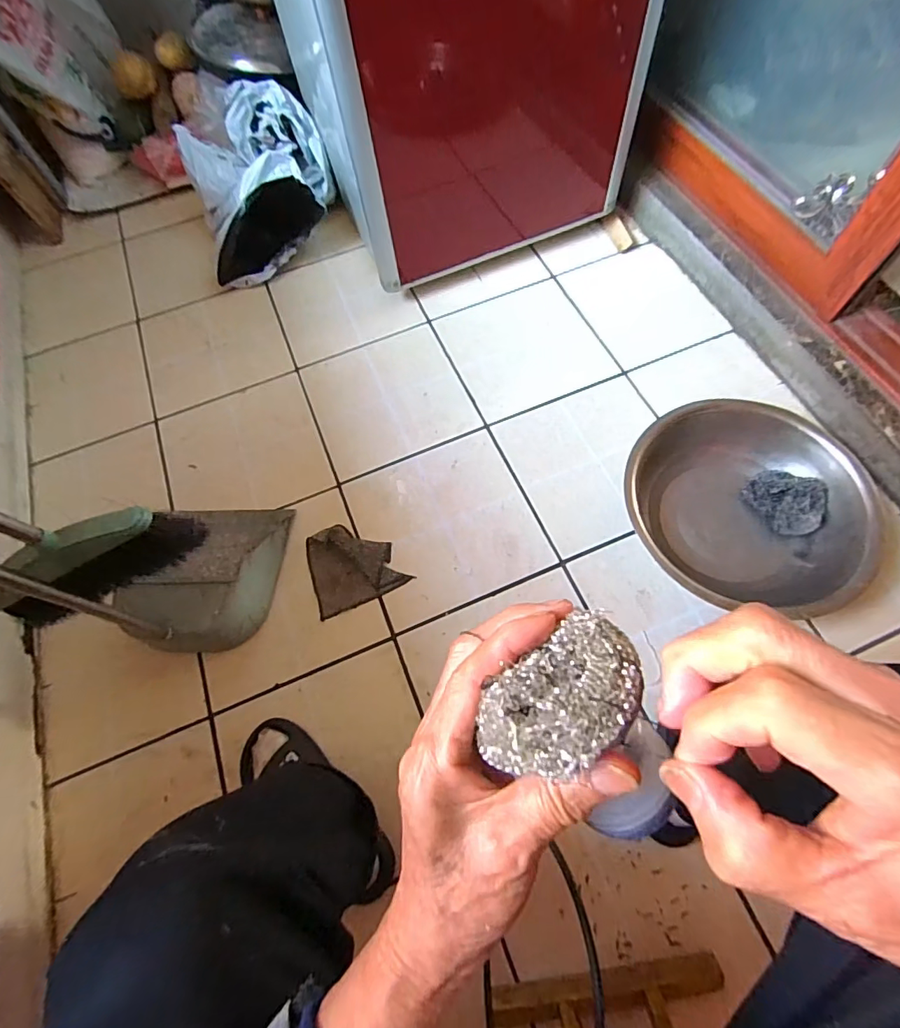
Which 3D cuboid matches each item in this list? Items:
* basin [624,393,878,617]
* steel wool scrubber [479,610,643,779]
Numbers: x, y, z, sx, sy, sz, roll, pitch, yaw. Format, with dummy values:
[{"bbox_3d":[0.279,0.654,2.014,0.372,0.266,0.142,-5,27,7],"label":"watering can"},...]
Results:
[{"bbox_3d":[0.476,-0.027,0.796,0.366,0.111,0.310,24,71,12],"label":"basin"},{"bbox_3d":[0.046,0.073,0.194,0.072,0.026,0.044,-36,70,-11],"label":"steel wool scrubber"}]

